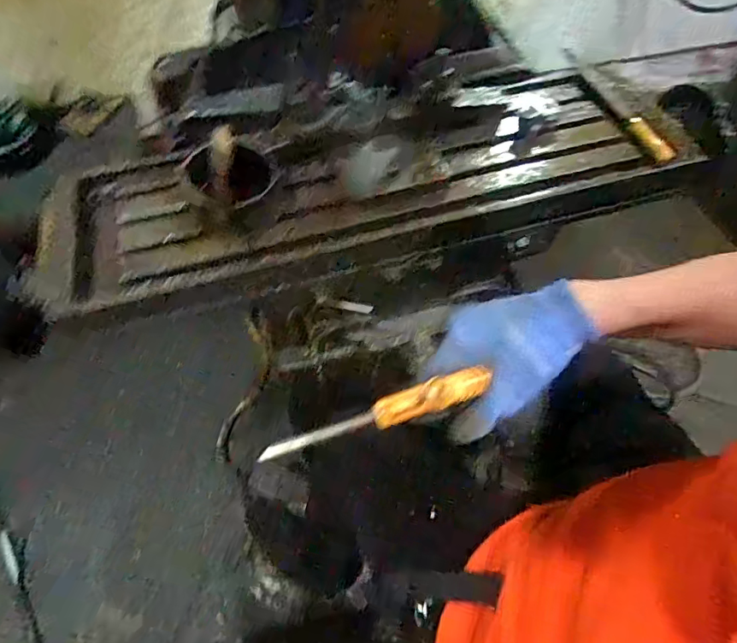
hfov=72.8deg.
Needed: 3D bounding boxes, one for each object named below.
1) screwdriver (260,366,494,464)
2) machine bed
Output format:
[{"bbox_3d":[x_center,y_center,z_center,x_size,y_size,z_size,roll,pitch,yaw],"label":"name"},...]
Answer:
[{"bbox_3d":[0.007,0.059,0.321,0.153,0.022,0.024,-18,57,-7],"label":"screwdriver"},{"bbox_3d":[0.014,-0.196,0.635,0.812,0.100,0.252,-15,56,-9],"label":"machine bed"}]

